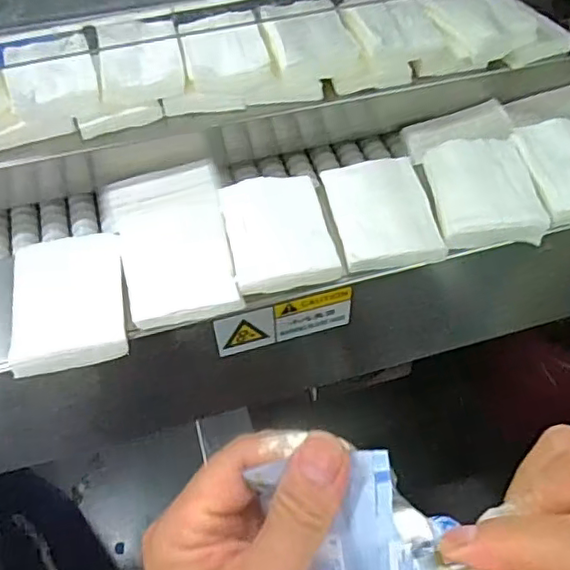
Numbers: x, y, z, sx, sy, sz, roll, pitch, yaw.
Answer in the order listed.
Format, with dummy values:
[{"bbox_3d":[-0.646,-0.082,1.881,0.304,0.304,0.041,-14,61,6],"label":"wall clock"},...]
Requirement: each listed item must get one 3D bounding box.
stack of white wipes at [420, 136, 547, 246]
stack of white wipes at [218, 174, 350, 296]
[{"bbox_3d":[0.151,-0.074,0.454,0.073,0.017,0.101,-3,53,-1],"label":"stack of white wipes"},{"bbox_3d":[-0.005,-0.044,0.447,0.076,0.014,0.107,-10,53,-6],"label":"stack of white wipes"}]

